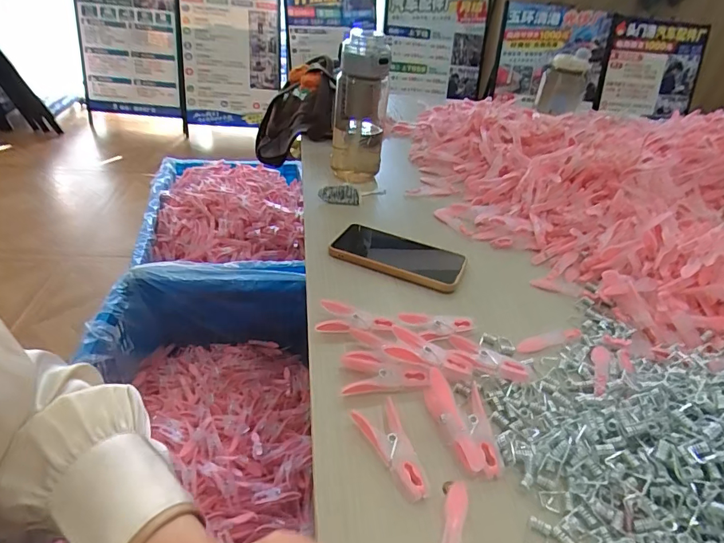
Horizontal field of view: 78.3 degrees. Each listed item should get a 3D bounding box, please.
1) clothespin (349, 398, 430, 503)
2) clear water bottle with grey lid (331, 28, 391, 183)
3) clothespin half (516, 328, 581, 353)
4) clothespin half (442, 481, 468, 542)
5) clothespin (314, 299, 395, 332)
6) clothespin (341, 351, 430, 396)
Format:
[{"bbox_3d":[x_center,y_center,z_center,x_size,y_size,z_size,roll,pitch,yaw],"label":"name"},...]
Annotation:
[{"bbox_3d":[0.023,0.130,0.325,0.030,0.014,0.073,-12,40,-25],"label":"clothespin"},{"bbox_3d":[-0.005,-0.248,0.683,0.085,0.205,0.084,2,36,-6],"label":"clear water bottle with grey lid"},{"bbox_3d":[0.188,0.068,0.444,0.081,0.010,0.012,-9,38,-21],"label":"clothespin half"},{"bbox_3d":[0.057,0.166,0.282,0.014,0.006,0.075,14,36,10],"label":"clothespin half"},{"bbox_3d":[-0.007,0.047,0.433,0.070,0.017,0.034,6,35,0],"label":"clothespin"},{"bbox_3d":[0.019,0.083,0.380,0.071,0.008,0.035,-5,57,-8],"label":"clothespin"}]

